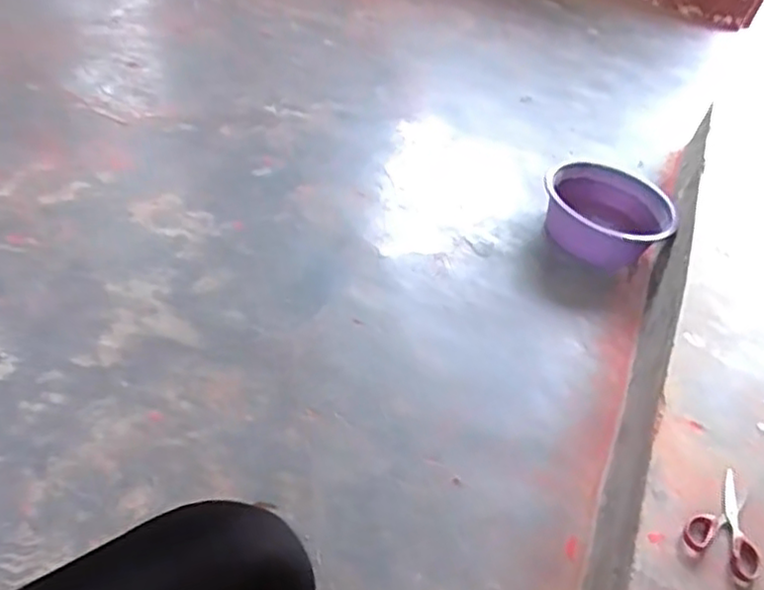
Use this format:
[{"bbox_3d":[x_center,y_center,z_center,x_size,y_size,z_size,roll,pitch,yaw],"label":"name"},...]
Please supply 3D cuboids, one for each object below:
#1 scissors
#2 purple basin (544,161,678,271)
[{"bbox_3d":[0.419,0.269,0.827,0.083,0.011,0.142,32,45,18],"label":"scissors"},{"bbox_3d":[0.480,-0.172,1.497,0.271,0.117,0.223,19,42,4],"label":"purple basin"}]

